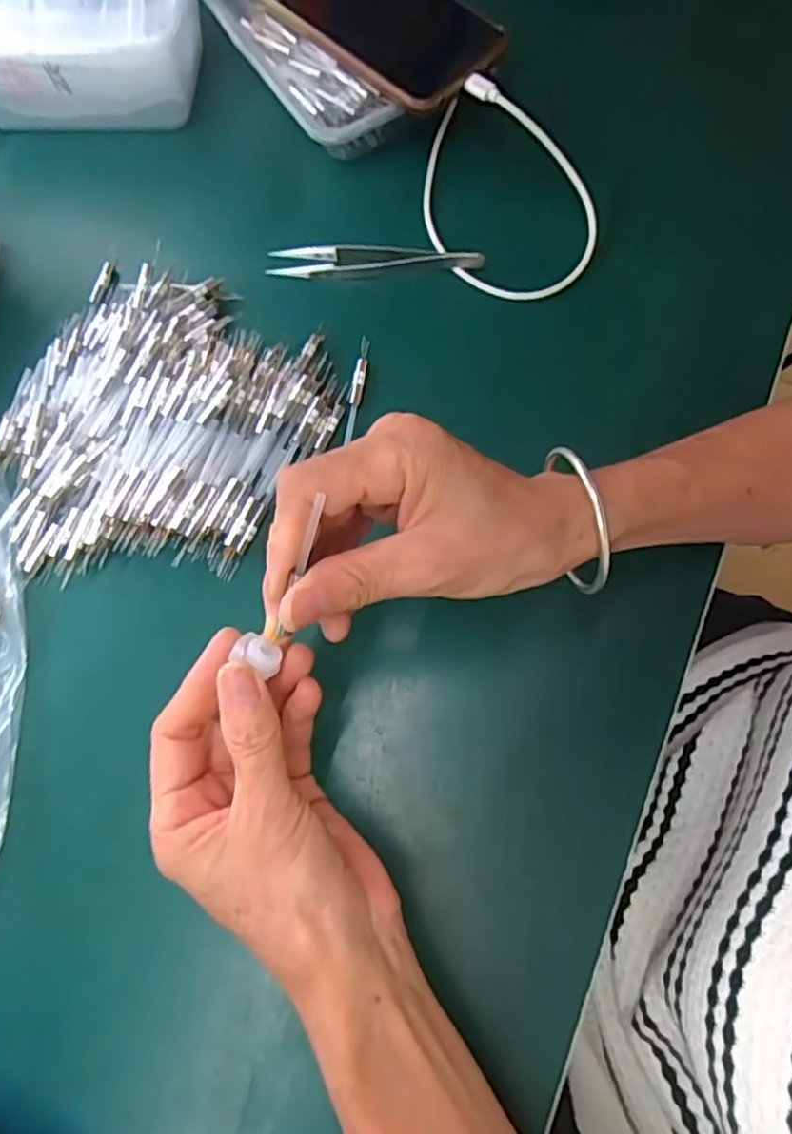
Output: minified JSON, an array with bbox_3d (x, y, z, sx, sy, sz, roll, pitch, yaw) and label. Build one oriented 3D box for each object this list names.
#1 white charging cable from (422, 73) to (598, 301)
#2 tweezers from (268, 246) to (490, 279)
[{"bbox_3d":[0.060,-0.213,0.395,0.087,0.045,0.119,-44,76,-11],"label":"white charging cable"},{"bbox_3d":[-0.013,-0.179,0.402,0.124,0.013,0.019,3,73,3],"label":"tweezers"}]

